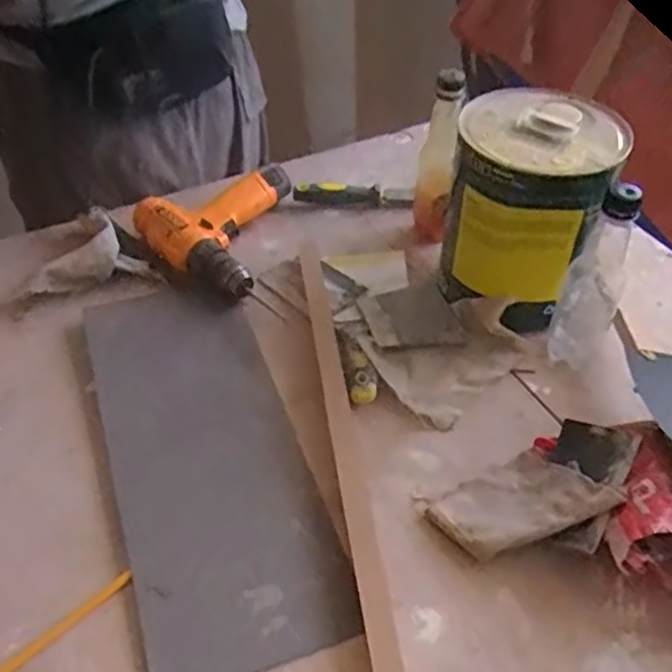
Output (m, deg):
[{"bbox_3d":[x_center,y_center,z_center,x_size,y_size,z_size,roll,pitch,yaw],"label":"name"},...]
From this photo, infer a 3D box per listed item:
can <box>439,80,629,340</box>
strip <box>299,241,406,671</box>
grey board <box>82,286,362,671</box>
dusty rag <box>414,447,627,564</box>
[{"bbox_3d":[0.200,-0.127,0.746,0.147,0.202,0.154,0,45,0],"label":"can"},{"bbox_3d":[0.008,0.092,0.649,0.027,0.025,0.521,-6,45,-6],"label":"strip"},{"bbox_3d":[-0.126,0.099,0.663,0.166,0.010,0.433,-15,46,-14],"label":"grey board"},{"bbox_3d":[0.150,0.141,0.593,0.128,0.048,0.098,-21,48,-20],"label":"dusty rag"}]

